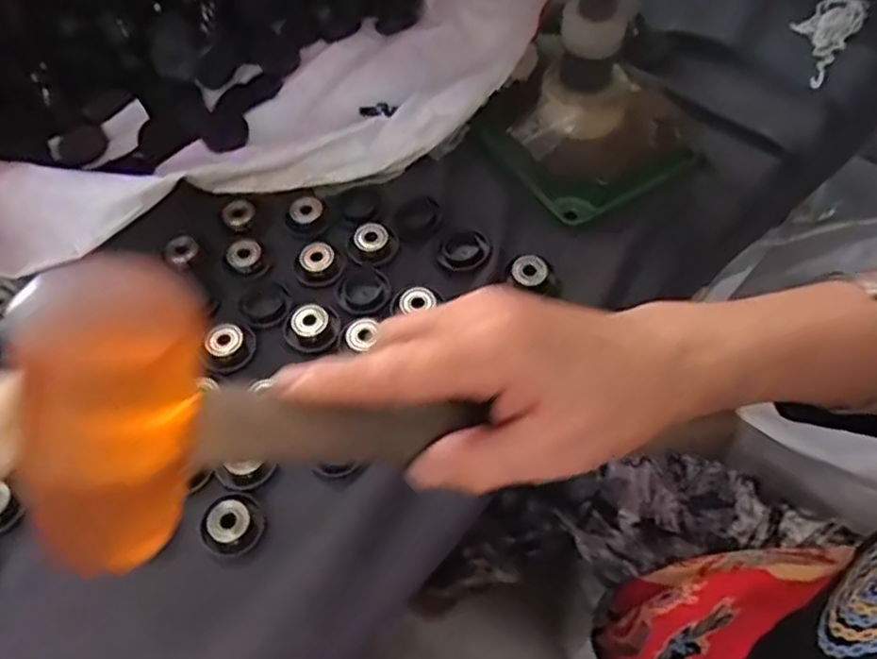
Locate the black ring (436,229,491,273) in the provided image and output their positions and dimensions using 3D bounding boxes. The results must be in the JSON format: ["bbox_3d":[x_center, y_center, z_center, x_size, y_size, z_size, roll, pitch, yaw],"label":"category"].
[{"bbox_3d":[0.016,-0.051,0.462,0.032,0.008,0.030,0,59,0],"label":"black ring"}]

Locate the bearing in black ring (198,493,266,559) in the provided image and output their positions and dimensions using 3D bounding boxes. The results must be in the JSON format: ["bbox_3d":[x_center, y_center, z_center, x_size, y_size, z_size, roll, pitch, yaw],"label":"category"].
[{"bbox_3d":[-0.106,0.101,0.376,0.032,0.012,0.028,-18,60,-11],"label":"bearing in black ring"}]

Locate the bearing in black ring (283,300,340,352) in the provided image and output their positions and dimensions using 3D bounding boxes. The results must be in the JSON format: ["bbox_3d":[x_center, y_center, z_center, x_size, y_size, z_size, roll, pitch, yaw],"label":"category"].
[{"bbox_3d":[-0.076,-0.003,0.437,0.033,0.011,0.028,-22,61,-13],"label":"bearing in black ring"}]

